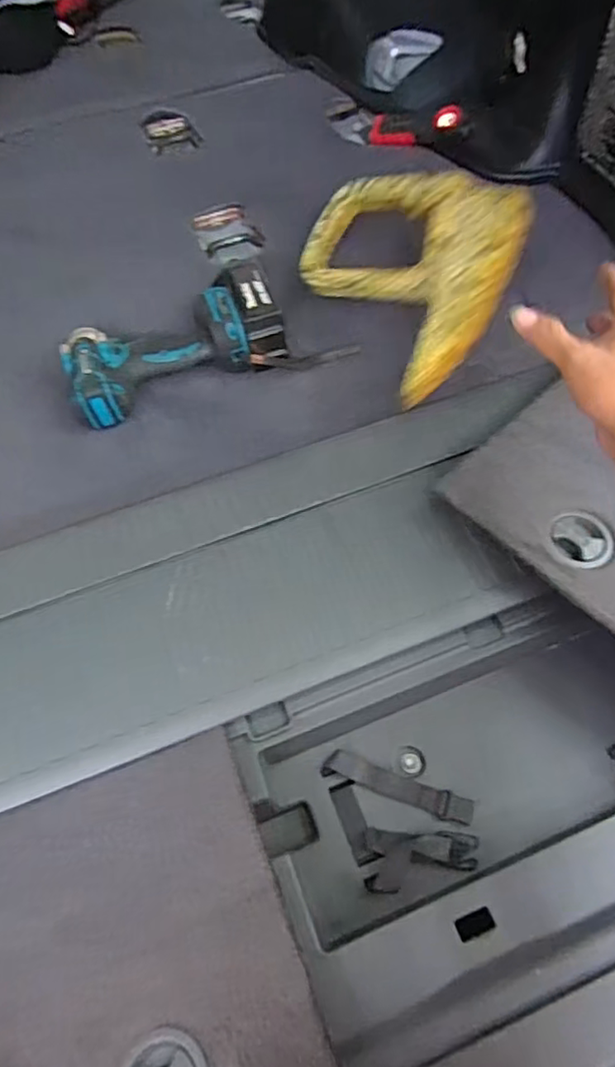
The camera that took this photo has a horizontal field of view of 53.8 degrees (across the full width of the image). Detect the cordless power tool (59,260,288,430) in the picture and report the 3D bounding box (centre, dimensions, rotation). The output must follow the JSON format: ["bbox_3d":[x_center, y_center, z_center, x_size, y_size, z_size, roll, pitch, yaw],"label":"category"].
[{"bbox_3d":[-0.144,-0.209,0.682,0.248,0.085,0.102,-21,62,-8],"label":"cordless power tool"}]

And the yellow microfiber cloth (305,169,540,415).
[{"bbox_3d":[0.132,-0.311,0.693,0.220,0.050,0.307,-37,57,12],"label":"yellow microfiber cloth"}]

